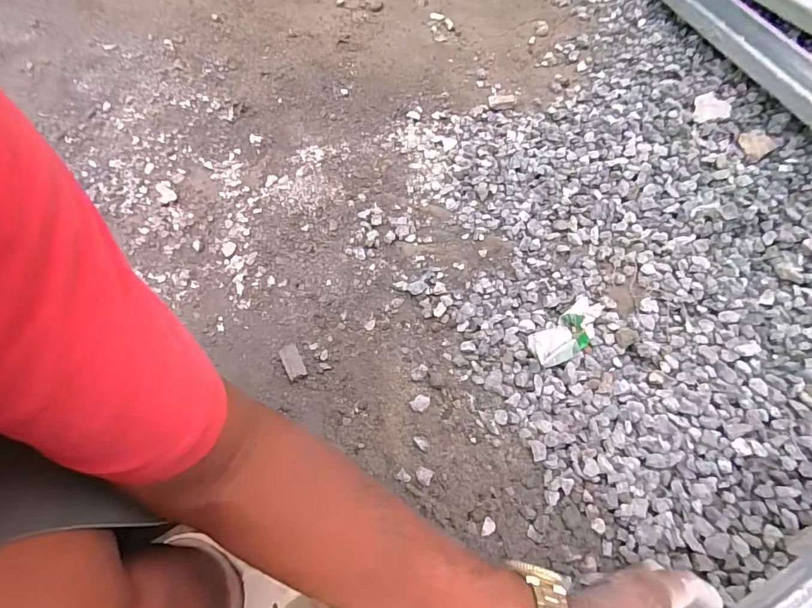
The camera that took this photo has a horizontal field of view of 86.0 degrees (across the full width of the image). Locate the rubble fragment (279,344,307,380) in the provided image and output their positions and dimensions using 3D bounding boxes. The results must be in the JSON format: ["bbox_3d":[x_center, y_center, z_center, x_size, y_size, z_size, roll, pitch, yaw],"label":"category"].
[{"bbox_3d":[-0.179,0.089,0.687,0.030,0.008,0.058,-13,62,-35],"label":"rubble fragment"}]

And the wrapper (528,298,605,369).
[{"bbox_3d":[0.275,0.047,0.730,0.150,0.014,0.065,-33,72,-15],"label":"wrapper"}]

